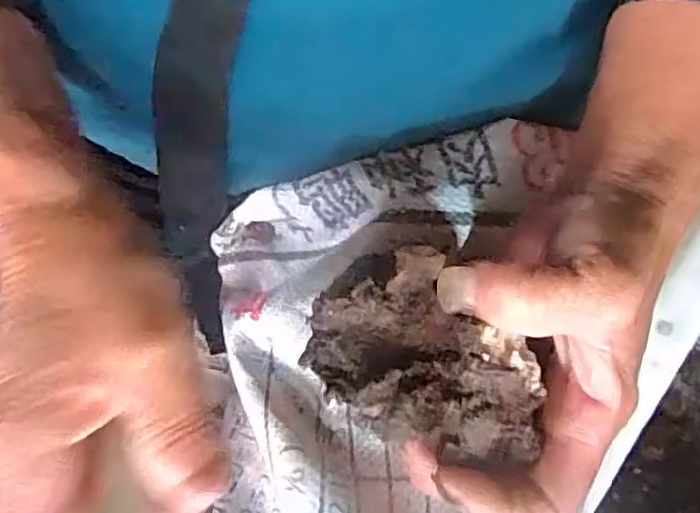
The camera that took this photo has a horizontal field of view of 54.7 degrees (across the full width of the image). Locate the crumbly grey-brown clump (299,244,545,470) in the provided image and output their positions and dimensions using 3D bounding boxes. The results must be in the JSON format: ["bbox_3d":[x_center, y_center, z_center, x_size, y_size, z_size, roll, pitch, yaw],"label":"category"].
[{"bbox_3d":[0.025,0.036,0.225,0.082,0.031,0.051,41,76,12],"label":"crumbly grey-brown clump"}]

